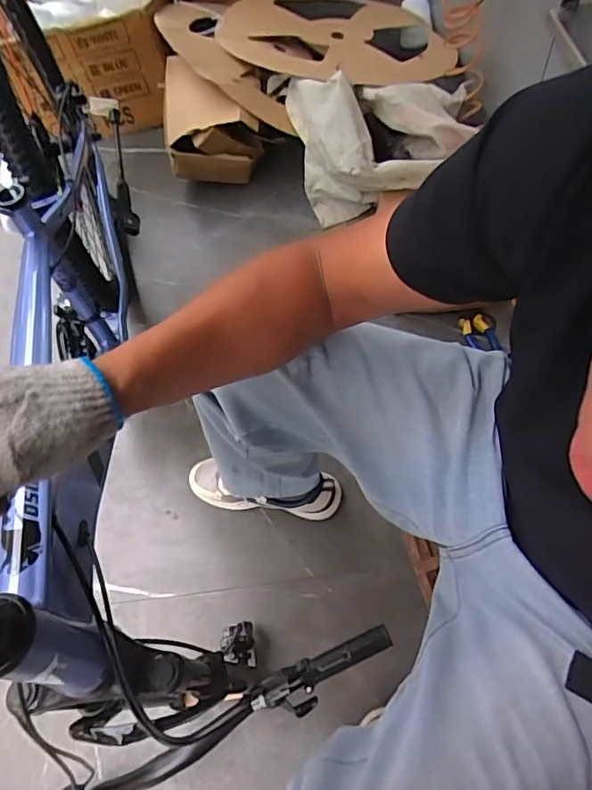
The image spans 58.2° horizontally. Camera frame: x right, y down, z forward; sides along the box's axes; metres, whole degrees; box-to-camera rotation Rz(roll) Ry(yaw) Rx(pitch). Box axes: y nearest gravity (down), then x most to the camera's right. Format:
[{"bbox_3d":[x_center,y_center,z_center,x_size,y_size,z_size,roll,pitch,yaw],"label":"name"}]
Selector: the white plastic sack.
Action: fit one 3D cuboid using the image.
[{"bbox_3d":[0.177,-0.566,1.212,0.394,0.250,0.271,0,61,6],"label":"white plastic sack"}]

